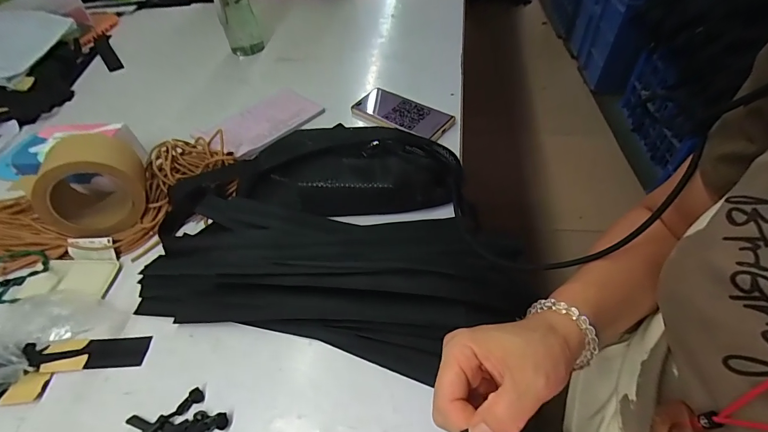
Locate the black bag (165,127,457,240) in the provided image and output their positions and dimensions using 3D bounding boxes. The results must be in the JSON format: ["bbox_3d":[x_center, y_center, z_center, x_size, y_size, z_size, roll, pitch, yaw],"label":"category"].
[{"bbox_3d":[-0.095,-0.071,0.475,0.389,0.074,0.128,-4,49,0],"label":"black bag"}]

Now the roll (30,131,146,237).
[{"bbox_3d":[-0.355,-0.038,0.454,0.104,0.108,0.087,-22,51,-14],"label":"roll"}]

